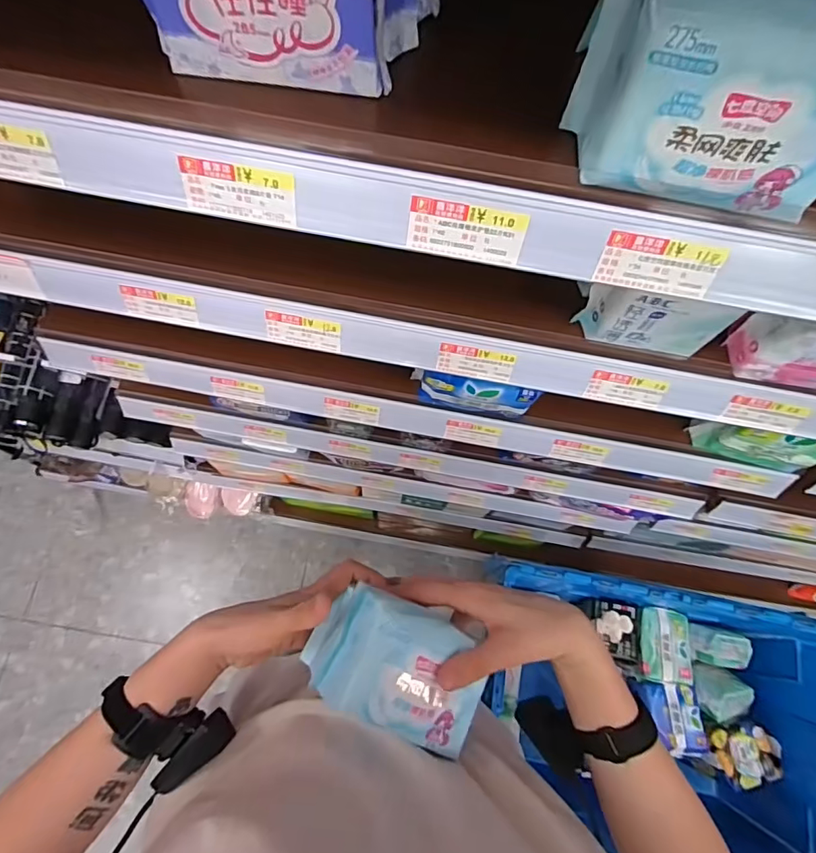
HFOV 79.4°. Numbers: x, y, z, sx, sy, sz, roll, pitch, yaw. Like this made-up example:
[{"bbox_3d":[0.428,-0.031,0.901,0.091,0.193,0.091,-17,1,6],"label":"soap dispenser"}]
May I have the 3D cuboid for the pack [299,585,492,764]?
[{"bbox_3d":[-0.005,0.182,0.374,0.136,0.043,0.088,26,72,6],"label":"pack"}]

